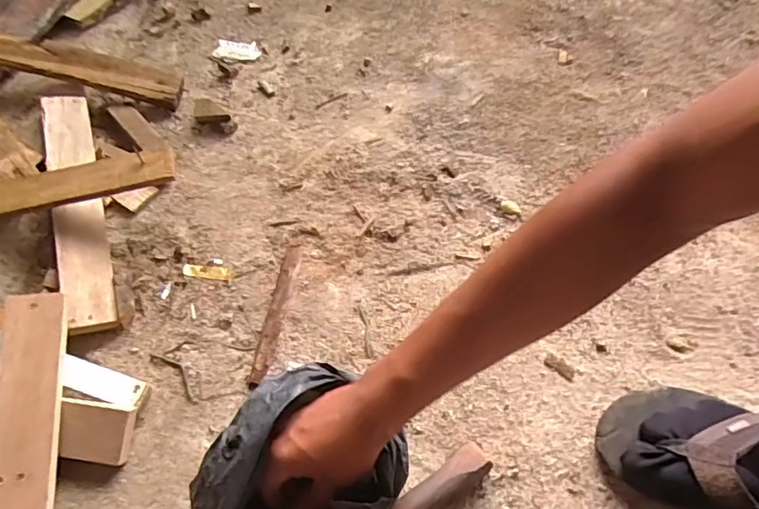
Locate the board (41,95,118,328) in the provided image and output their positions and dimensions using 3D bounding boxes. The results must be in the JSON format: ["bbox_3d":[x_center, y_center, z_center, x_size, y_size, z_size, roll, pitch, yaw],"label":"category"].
[{"bbox_3d":[-0.363,-0.065,0.649,0.054,0.019,0.340,-10,60,-25],"label":"board"}]

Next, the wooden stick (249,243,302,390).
[{"bbox_3d":[-0.113,0.061,0.593,0.018,0.008,0.176,7,57,5],"label":"wooden stick"}]

